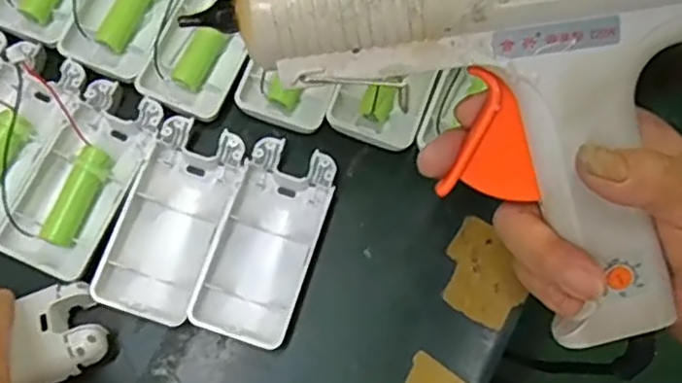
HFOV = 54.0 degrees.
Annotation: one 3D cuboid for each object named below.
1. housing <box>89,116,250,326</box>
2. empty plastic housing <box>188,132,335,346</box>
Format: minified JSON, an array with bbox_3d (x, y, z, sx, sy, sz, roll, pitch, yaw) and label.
[{"bbox_3d":[-0.079,0.013,0.317,0.046,0.011,0.092,20,74,4],"label":"housing"},{"bbox_3d":[-0.035,0.024,0.317,0.045,0.012,0.093,18,74,4],"label":"empty plastic housing"}]

